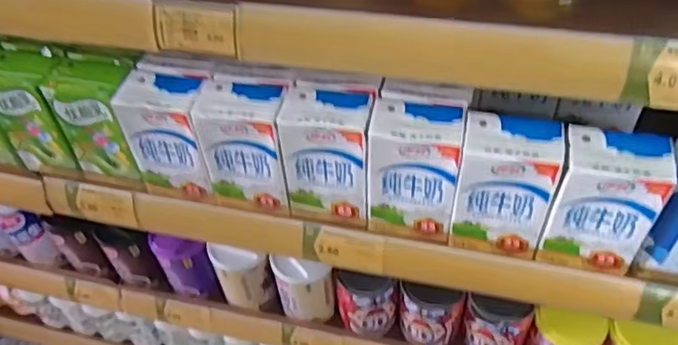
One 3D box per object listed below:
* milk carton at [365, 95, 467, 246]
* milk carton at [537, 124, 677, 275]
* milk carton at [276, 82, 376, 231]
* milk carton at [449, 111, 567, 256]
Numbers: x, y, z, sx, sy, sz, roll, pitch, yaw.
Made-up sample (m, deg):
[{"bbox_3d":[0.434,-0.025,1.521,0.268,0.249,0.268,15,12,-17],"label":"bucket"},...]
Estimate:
[{"bbox_3d":[0.057,-0.002,0.442,0.067,0.100,0.049,8,49,13],"label":"milk carton"},{"bbox_3d":[0.185,0.019,0.410,0.067,0.104,0.042,10,50,14],"label":"milk carton"},{"bbox_3d":[-0.005,-0.012,0.459,0.065,0.105,0.050,10,50,14],"label":"milk carton"},{"bbox_3d":[0.120,0.009,0.424,0.067,0.106,0.043,10,50,15],"label":"milk carton"}]

